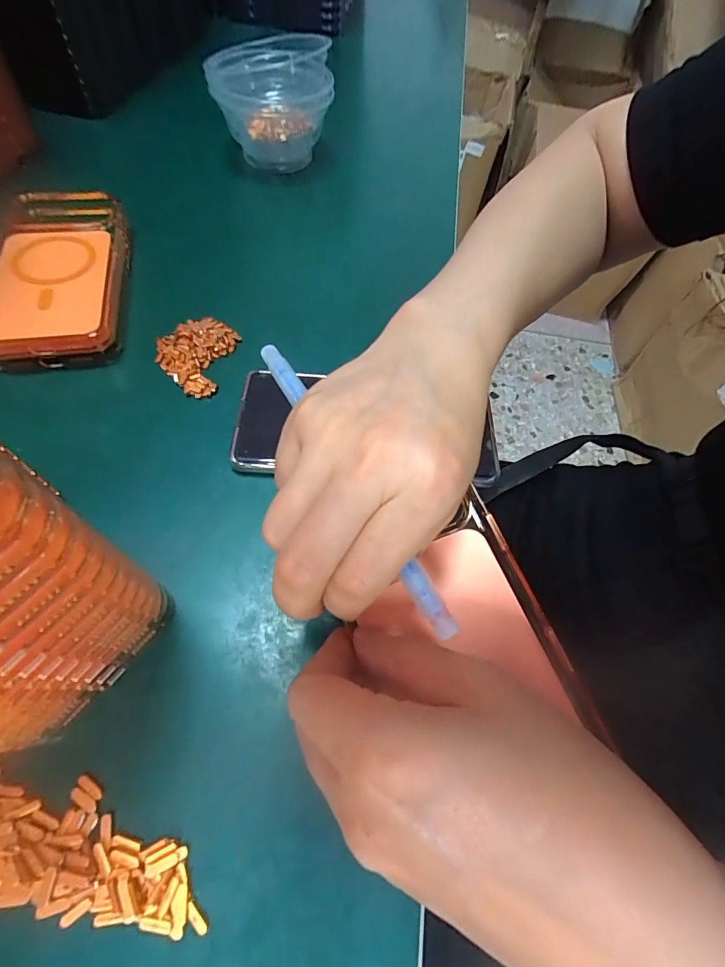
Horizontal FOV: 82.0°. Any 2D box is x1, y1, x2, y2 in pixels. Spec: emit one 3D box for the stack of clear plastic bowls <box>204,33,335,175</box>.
[{"bbox_3d":[-0.083,-0.356,0.391,0.107,0.071,0.092,-6,62,-9],"label":"stack of clear plastic bowls"}]

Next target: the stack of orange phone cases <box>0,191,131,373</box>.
[{"bbox_3d":[-0.214,-0.156,0.300,0.075,0.024,0.166,-9,62,-11],"label":"stack of orange phone cases"}]

